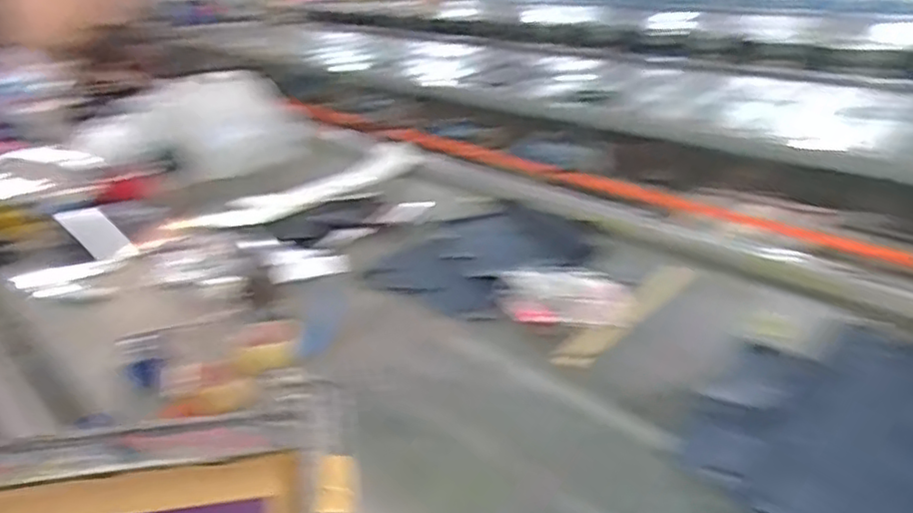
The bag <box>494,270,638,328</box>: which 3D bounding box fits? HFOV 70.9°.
[{"bbox_3d":[0.227,0.086,1.339,0.281,0.023,0.135,4,50,5],"label":"bag"}]

